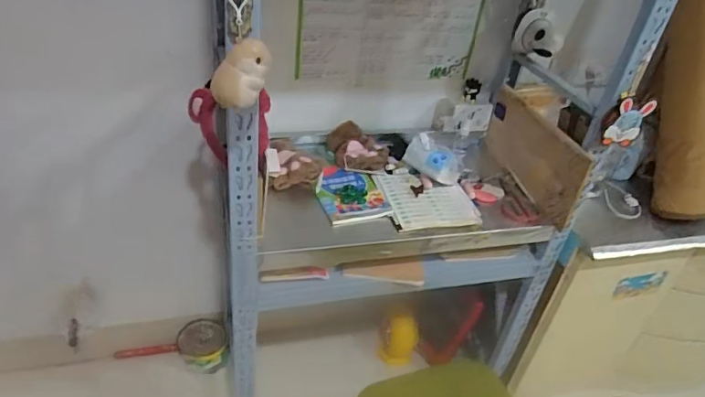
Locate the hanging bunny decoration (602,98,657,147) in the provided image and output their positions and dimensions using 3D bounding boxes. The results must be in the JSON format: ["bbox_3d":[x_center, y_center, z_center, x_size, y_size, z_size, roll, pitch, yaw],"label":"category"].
[{"bbox_3d":[0.551,-0.150,1.019,0.082,0.100,0.017,-3,36,-15],"label":"hanging bunny decoration"}]

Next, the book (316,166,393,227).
[{"bbox_3d":[-0.007,-0.012,1.197,0.150,0.028,0.186,-5,37,-17],"label":"book"}]

